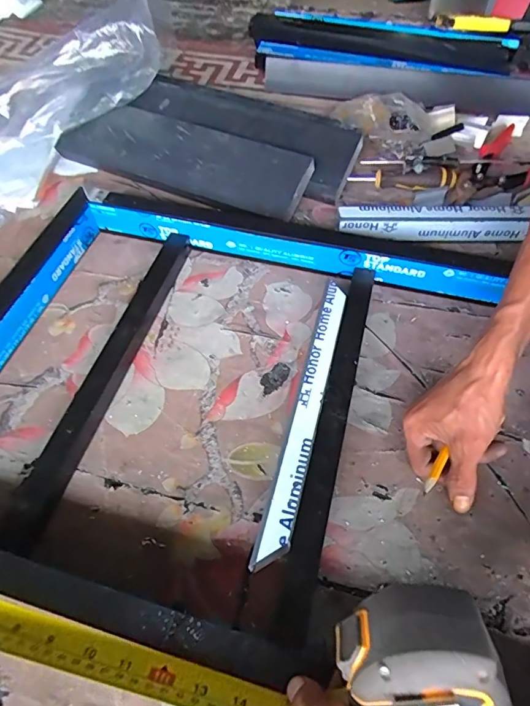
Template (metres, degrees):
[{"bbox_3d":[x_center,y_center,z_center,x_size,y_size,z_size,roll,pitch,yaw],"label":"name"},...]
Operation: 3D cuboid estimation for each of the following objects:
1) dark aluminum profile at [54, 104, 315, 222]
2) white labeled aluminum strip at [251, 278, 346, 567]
[{"bbox_3d":[-0.115,-0.281,0.616,0.354,0.021,0.106,23,79,14],"label":"dark aluminum profile"},{"bbox_3d":[0.039,0.045,0.400,0.022,0.008,0.282,12,57,11],"label":"white labeled aluminum strip"}]

